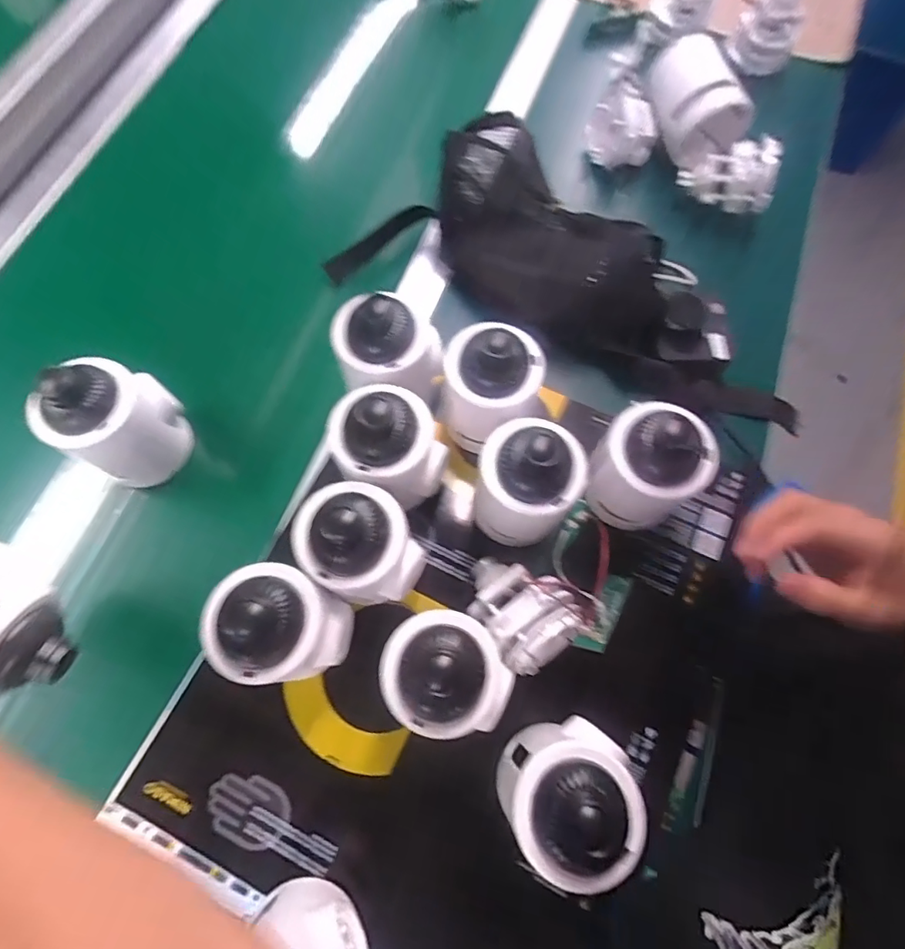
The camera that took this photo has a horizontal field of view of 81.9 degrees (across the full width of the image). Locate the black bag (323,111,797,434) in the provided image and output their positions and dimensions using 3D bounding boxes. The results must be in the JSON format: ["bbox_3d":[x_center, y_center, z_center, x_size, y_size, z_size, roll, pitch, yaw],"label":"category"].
[{"bbox_3d":[0.125,-0.209,0.507,0.452,0.081,0.168,24,73,8],"label":"black bag"}]

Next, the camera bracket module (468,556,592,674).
[{"bbox_3d":[0.053,0.100,0.405,0.071,0.074,0.090,-35,74,-11],"label":"camera bracket module"}]

